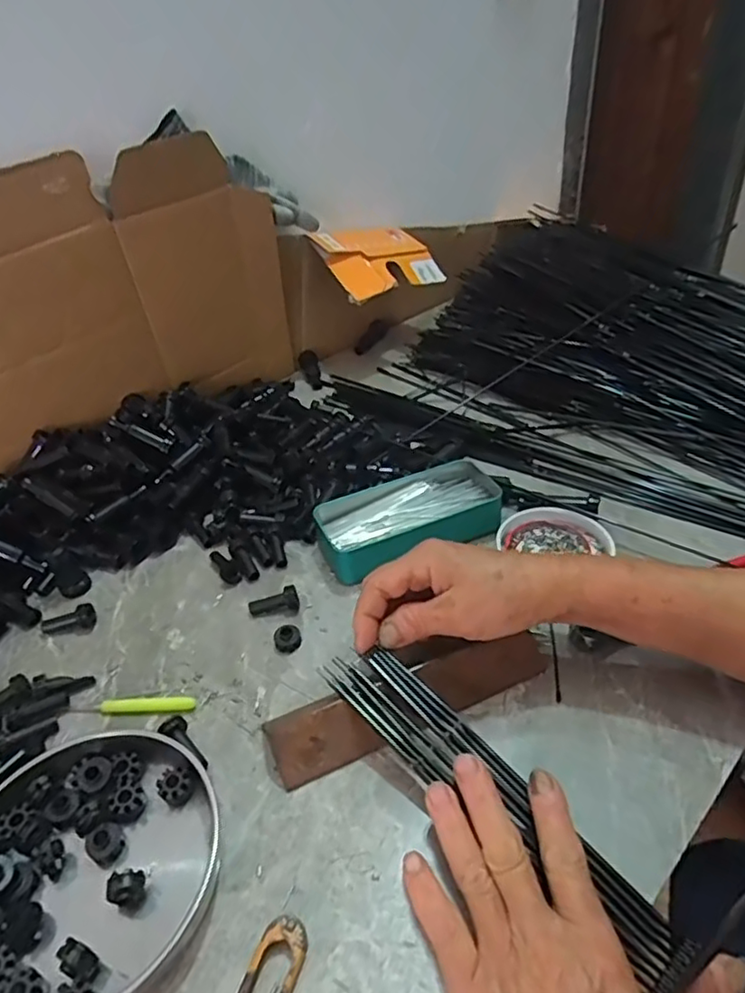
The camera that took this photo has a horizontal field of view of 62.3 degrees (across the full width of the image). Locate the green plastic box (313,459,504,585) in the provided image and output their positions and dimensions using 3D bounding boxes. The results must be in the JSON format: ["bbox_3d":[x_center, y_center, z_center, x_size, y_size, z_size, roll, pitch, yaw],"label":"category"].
[{"bbox_3d":[0.034,0.019,0.515,0.154,0.033,0.070,-20,39,-16],"label":"green plastic box"}]

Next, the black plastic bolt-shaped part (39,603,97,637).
[{"bbox_3d":[-0.233,0.093,0.468,0.040,0.015,0.020,-10,38,-5],"label":"black plastic bolt-shaped part"}]

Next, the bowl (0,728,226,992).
[{"bbox_3d":[-0.149,0.192,0.320,0.135,0.029,0.133,-4,37,3],"label":"bowl"}]

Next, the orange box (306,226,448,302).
[{"bbox_3d":[0.008,-0.293,0.758,0.150,0.022,0.109,-28,73,-37],"label":"orange box"}]

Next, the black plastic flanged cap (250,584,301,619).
[{"bbox_3d":[-0.074,0.082,0.467,0.037,0.015,0.016,-14,38,-9],"label":"black plastic flanged cap"}]

